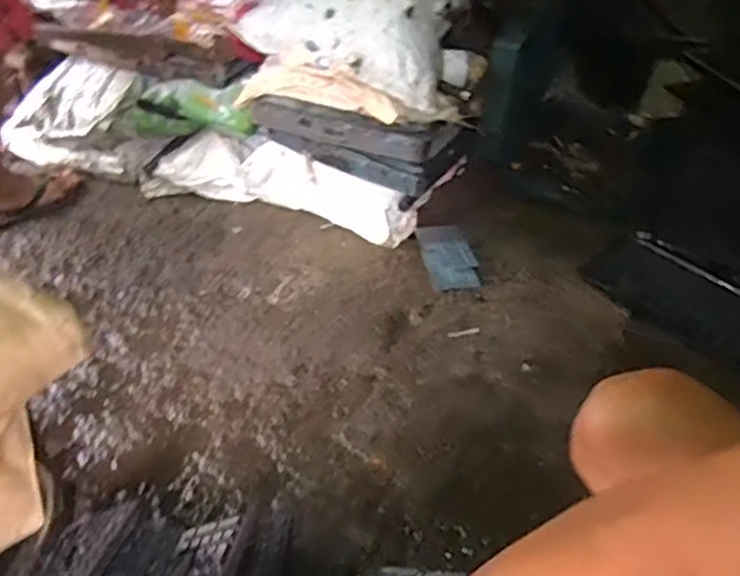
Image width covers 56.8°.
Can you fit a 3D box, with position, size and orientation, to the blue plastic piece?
[{"bbox_3d":[0.165,-0.070,1.421,0.104,0.018,0.201,-6,37,-6],"label":"blue plastic piece"}]

